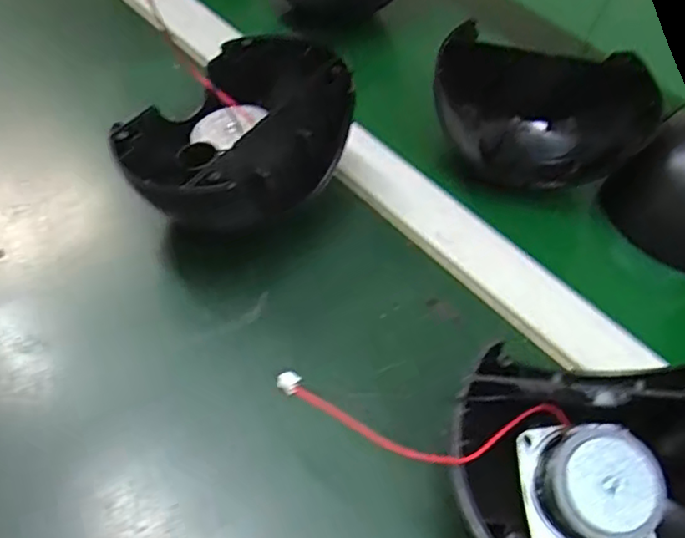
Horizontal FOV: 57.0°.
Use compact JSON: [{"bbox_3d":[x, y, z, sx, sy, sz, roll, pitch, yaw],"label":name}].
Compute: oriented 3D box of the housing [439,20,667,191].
[{"bbox_3d":[0.120,-0.092,0.389,0.130,0.067,0.077,11,53,0],"label":"housing"}]

